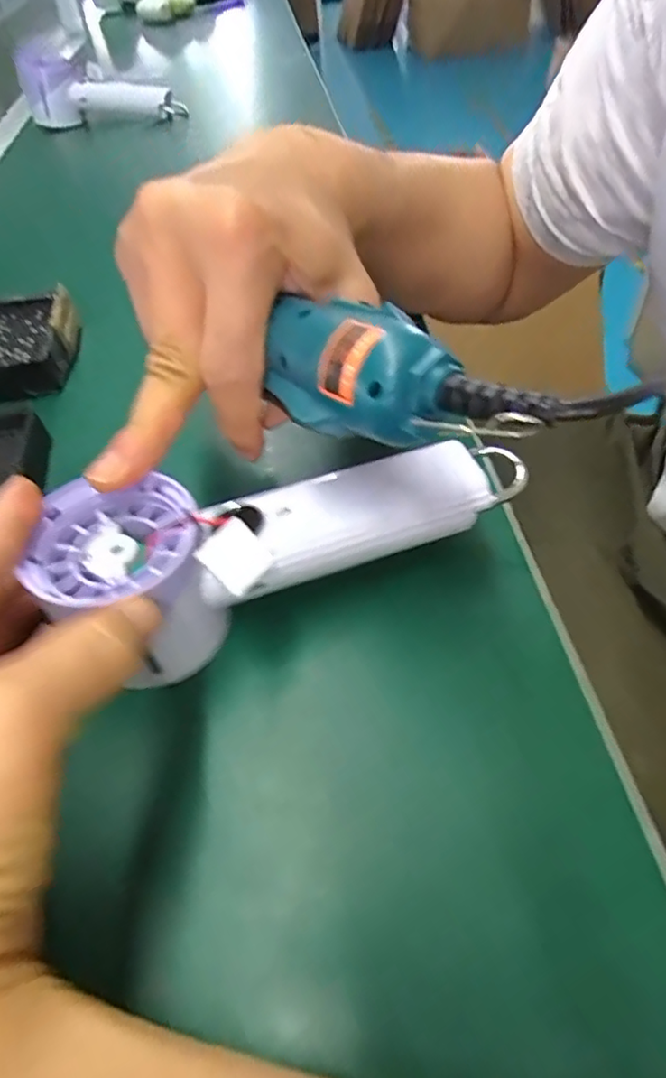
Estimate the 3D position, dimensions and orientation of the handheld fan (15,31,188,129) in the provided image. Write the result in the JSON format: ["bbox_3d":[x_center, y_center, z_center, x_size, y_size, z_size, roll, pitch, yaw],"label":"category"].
[{"bbox_3d":[-0.280,-0.554,0.718,0.184,0.084,0.065,1,50,6],"label":"handheld fan"}]

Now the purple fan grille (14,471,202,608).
[{"bbox_3d":[-0.078,-0.002,0.214,0.058,0.014,0.051,-14,51,-11],"label":"purple fan grille"}]

